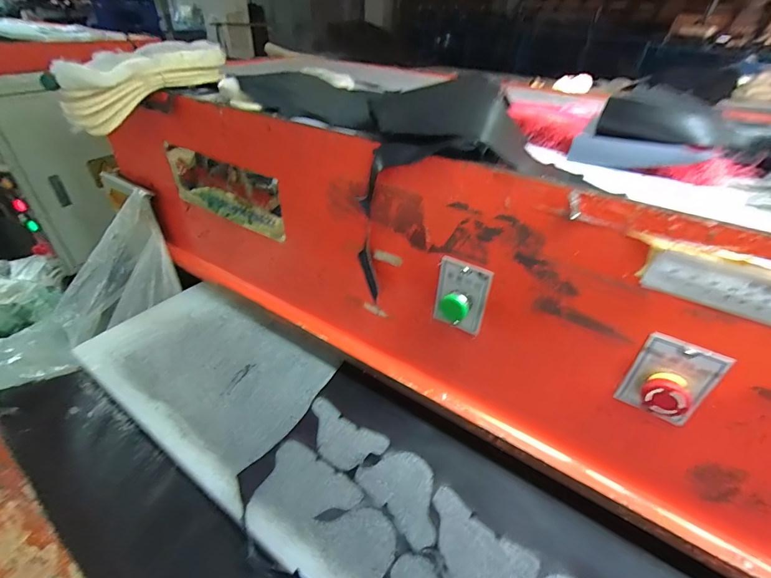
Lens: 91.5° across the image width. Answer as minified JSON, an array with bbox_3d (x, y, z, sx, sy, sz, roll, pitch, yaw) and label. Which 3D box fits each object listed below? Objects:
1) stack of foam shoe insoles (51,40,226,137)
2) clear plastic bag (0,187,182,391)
[{"bbox_3d":[-0.368,-0.335,0.607,0.077,0.087,0.288,11,38,10],"label":"stack of foam shoe insoles"},{"bbox_3d":[-0.614,0.048,0.747,0.514,0.174,0.171,-43,52,-7],"label":"clear plastic bag"}]

